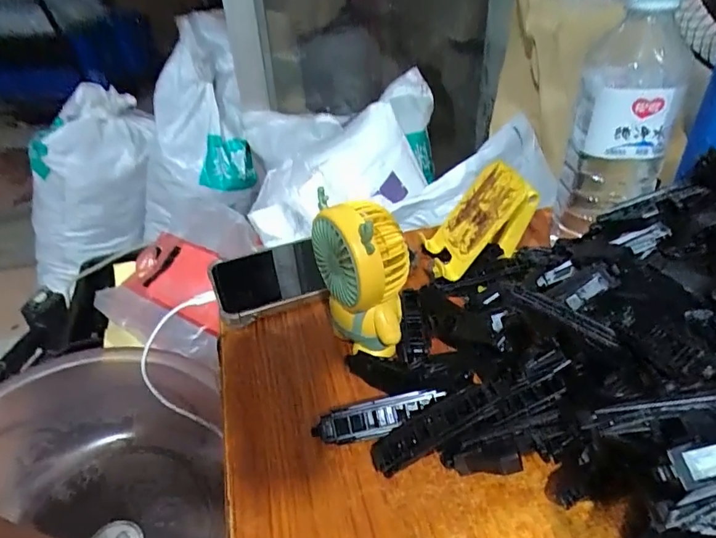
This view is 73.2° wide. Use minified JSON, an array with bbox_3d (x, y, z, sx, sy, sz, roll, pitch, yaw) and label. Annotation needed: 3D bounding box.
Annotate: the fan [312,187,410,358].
[{"bbox_3d":[0.001,0.005,0.314,0.039,0.098,0.065,-27,41,-29],"label":"fan"}]

